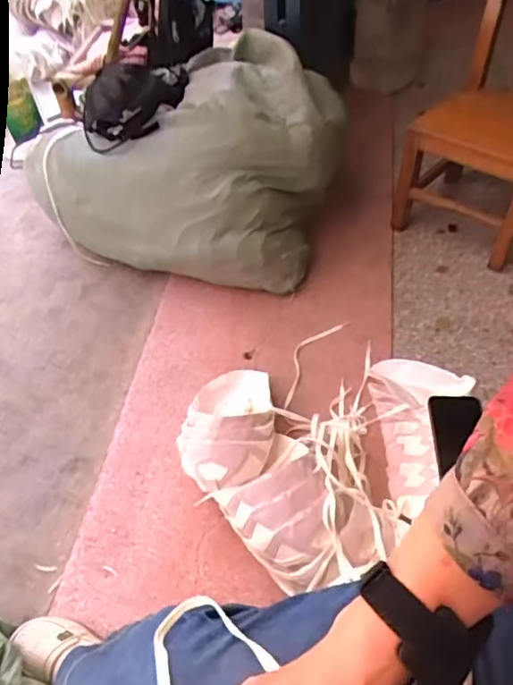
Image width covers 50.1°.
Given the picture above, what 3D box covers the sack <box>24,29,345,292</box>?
[{"bbox_3d":[-0.158,-0.395,1.188,0.610,0.317,0.408,21,58,18],"label":"sack"}]

